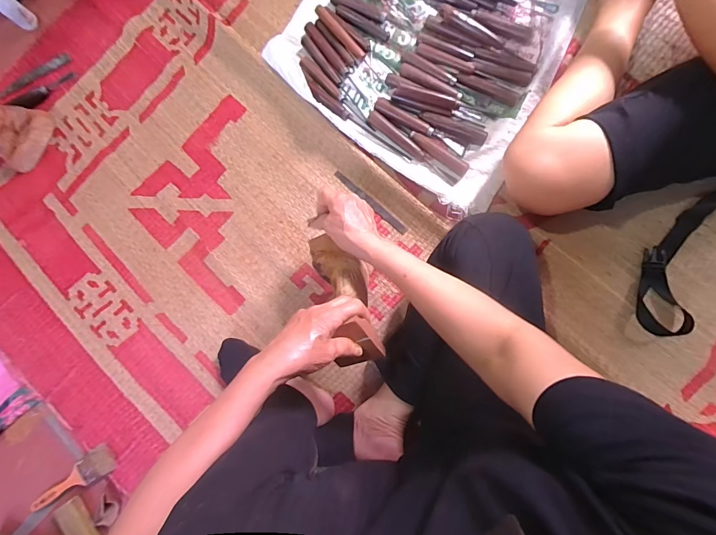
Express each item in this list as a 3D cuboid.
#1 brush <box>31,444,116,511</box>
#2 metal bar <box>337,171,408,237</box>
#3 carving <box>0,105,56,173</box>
[{"bbox_3d":[-0.487,0.358,0.629,0.156,0.018,0.046,-30,85,4],"label":"brush"},{"bbox_3d":[0.022,-0.114,0.655,0.162,0.009,0.016,41,92,5],"label":"metal bar"},{"bbox_3d":[-0.645,-0.249,0.661,0.070,0.144,0.121,31,91,6],"label":"carving"}]

